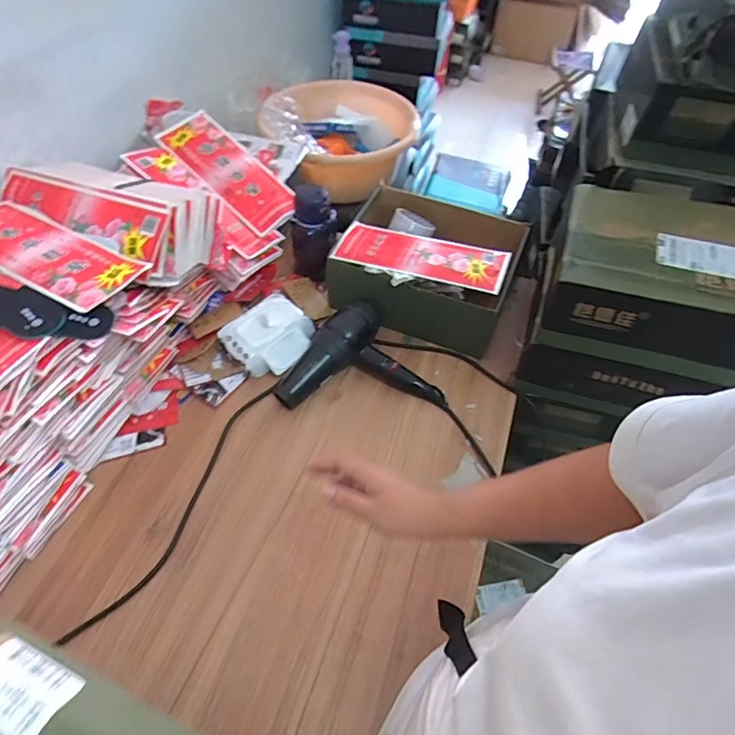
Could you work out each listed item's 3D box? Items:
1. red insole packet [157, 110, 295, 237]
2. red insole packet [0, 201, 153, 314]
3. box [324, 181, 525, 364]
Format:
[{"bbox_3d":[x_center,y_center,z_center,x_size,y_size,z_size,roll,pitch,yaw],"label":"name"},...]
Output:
[{"bbox_3d":[-0.266,-0.385,0.956,0.293,0.017,0.119,43,72,8],"label":"red insole packet"},{"bbox_3d":[-0.473,-0.170,0.707,0.295,0.010,0.125,24,48,12],"label":"red insole packet"},{"bbox_3d":[0.118,-0.195,0.949,0.344,0.145,0.268,20,55,12],"label":"box"}]

